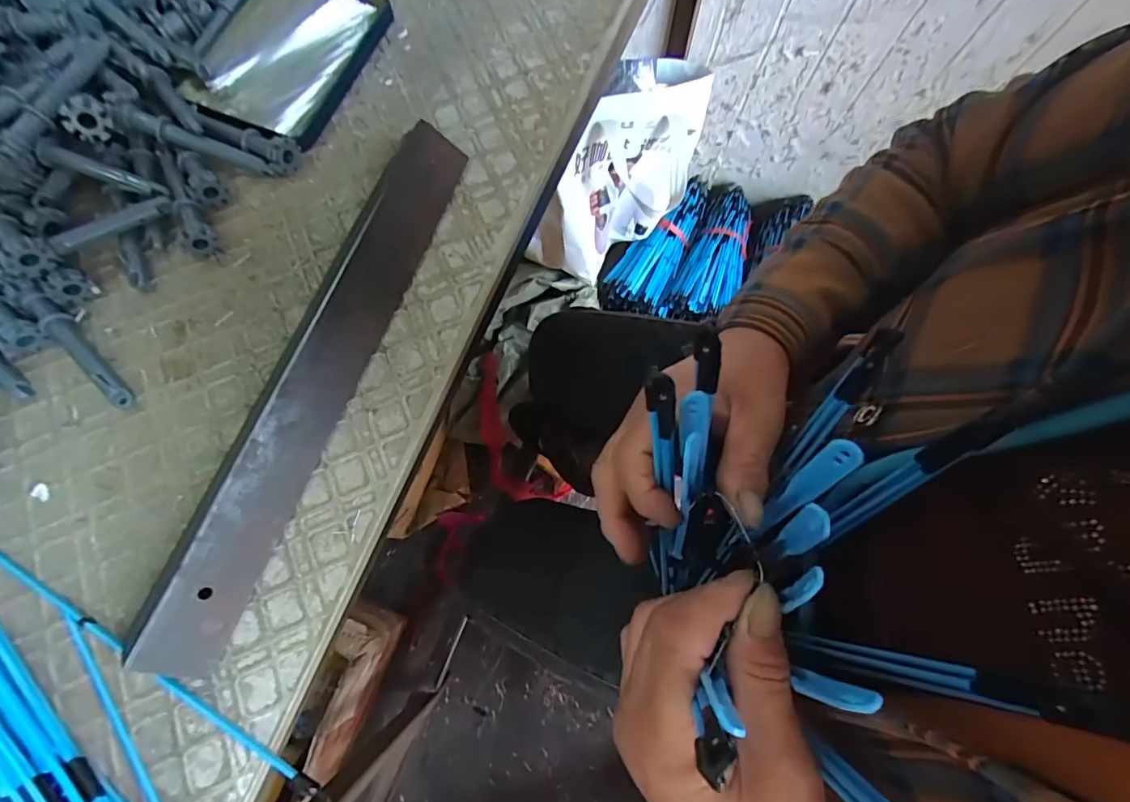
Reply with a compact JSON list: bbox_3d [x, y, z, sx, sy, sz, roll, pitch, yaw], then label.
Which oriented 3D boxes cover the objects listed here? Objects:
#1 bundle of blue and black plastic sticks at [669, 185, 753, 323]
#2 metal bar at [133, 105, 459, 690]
[{"bbox_3d":[0.298,-0.286,0.978,0.116,0.059,0.311,23,75,6],"label":"bundle of blue and black plastic sticks"},{"bbox_3d":[-0.139,-0.022,0.277,0.048,0.027,0.309,20,75,3],"label":"metal bar"}]

